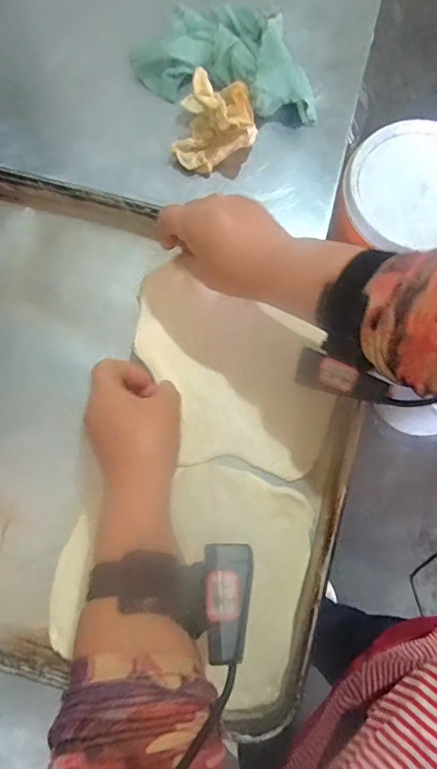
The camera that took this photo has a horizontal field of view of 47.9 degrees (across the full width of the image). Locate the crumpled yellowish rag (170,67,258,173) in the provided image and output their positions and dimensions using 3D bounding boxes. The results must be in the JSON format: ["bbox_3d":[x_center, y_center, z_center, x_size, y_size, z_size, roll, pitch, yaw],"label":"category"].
[{"bbox_3d":[-0.006,-0.270,0.509,0.086,0.063,0.079,-7,78,-1],"label":"crumpled yellowish rag"}]

